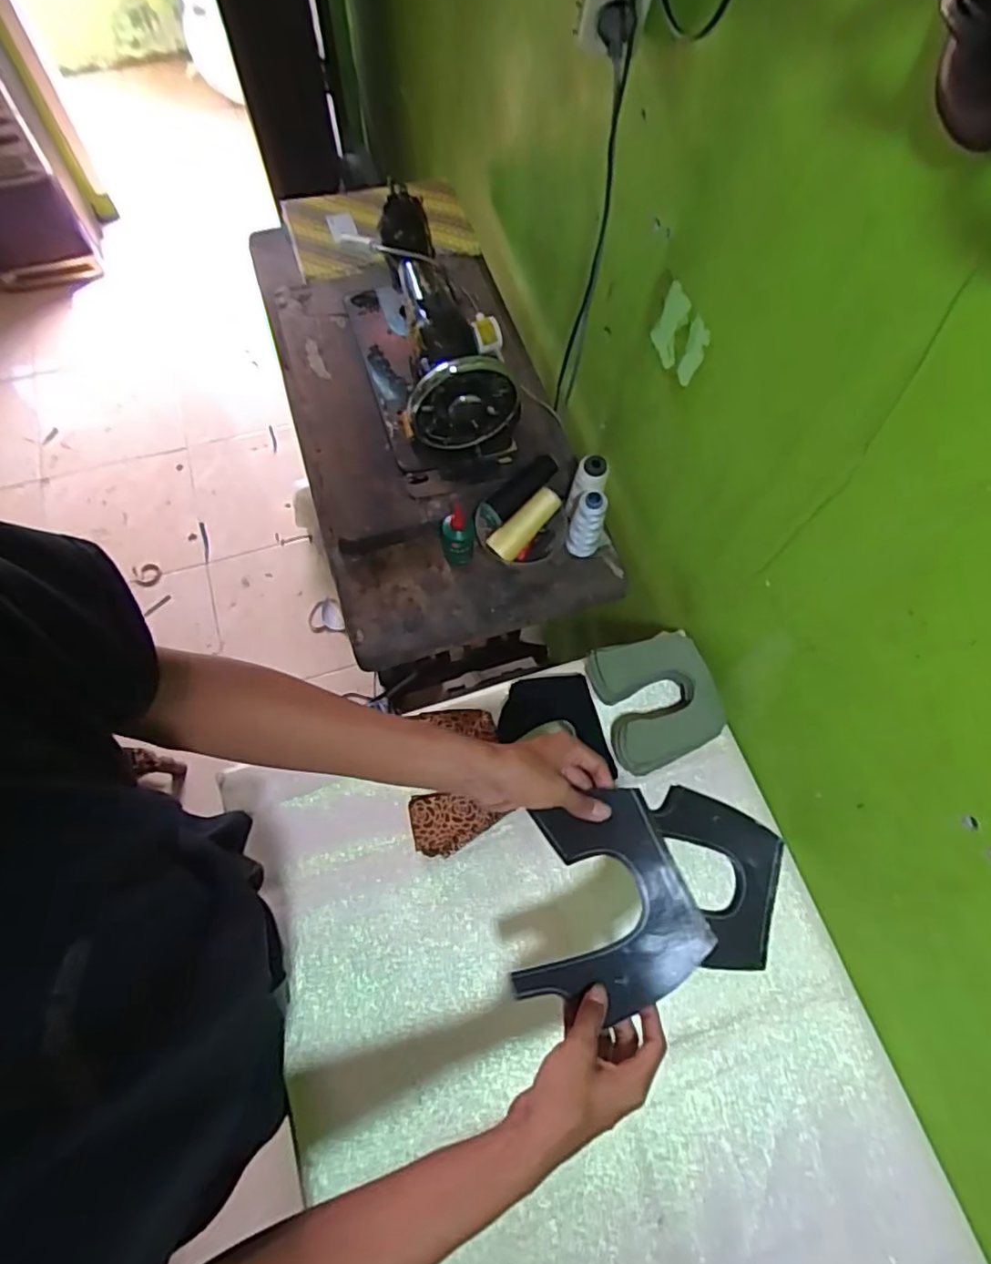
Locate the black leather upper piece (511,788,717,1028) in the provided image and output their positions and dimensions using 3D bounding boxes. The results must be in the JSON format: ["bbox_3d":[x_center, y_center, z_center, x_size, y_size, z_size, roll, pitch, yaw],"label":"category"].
[{"bbox_3d":[0.102,0.232,0.548,0.155,0.038,0.183,5,77,12],"label":"black leather upper piece"}]

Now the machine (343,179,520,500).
[{"bbox_3d":[-0.100,-0.423,0.886,0.172,0.214,0.385,-17,69,-9],"label":"machine"}]

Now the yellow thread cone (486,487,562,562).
[{"bbox_3d":[0.040,-0.146,0.840,0.113,0.034,0.039,-44,74,0],"label":"yellow thread cone"}]

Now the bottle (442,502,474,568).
[{"bbox_3d":[-0.052,-0.129,0.850,0.047,0.085,0.046,0,67,-1],"label":"bottle"}]

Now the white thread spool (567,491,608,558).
[{"bbox_3d":[0.124,-0.144,0.851,0.045,0.117,0.040,13,67,4],"label":"white thread spool"}]

